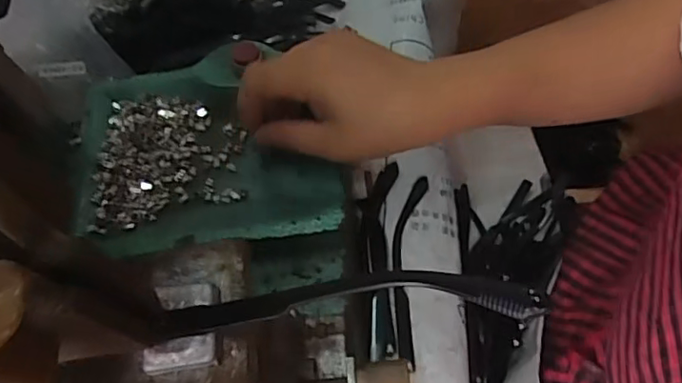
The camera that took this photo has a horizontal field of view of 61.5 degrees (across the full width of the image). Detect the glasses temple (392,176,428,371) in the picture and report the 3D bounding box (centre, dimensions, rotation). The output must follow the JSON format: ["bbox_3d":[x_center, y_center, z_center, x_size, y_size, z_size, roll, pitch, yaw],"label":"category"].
[{"bbox_3d":[0.050,0.056,0.436,0.022,0.005,0.152,4,65,9],"label":"glasses temple"}]

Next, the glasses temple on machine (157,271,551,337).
[{"bbox_3d":[-0.002,0.039,0.202,0.138,0.010,0.020,-8,62,19],"label":"glasses temple on machine"}]

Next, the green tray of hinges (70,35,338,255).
[{"bbox_3d":[-0.106,-0.035,0.436,0.192,0.035,0.180,-9,63,-1],"label":"green tray of hinges"}]

